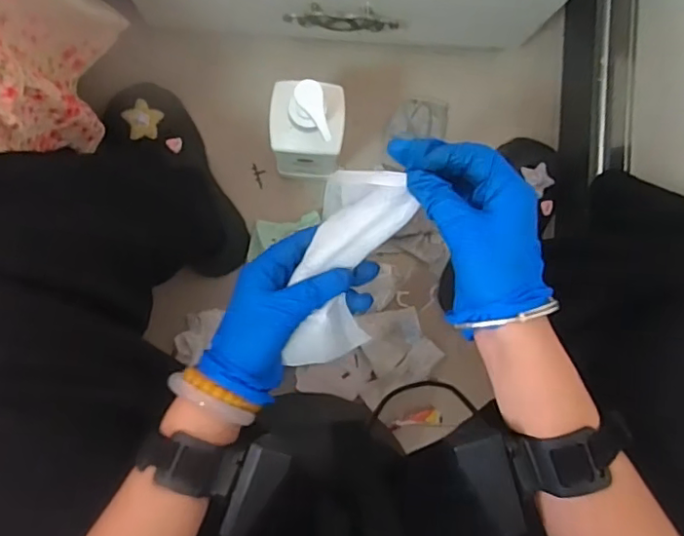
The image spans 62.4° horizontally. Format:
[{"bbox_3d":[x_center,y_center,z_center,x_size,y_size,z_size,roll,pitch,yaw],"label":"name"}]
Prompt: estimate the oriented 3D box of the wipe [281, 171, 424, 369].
[{"bbox_3d":[0.003,0.002,0.408,0.059,0.042,0.148,16,104,-4],"label":"wipe"}]

